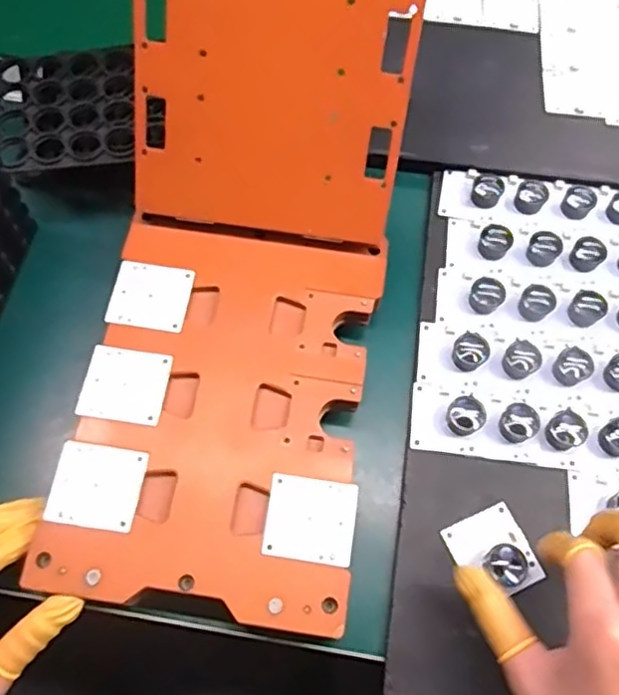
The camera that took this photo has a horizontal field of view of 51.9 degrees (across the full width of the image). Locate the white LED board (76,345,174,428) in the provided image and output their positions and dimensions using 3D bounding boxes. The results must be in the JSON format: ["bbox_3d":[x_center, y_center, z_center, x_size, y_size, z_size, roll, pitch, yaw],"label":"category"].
[{"bbox_3d":[-0.108,0.022,0.375,0.047,0.004,0.044,8,66,1],"label":"white LED board"}]

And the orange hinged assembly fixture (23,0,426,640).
[{"bbox_3d":[-0.034,-0.074,0.366,0.158,0.099,0.412,8,94,2],"label":"orange hinged assembly fixture"}]

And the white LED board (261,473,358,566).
[{"bbox_3d":[0.001,0.094,0.348,0.048,0.004,0.044,8,66,1],"label":"white LED board"}]

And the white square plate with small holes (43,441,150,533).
[{"bbox_3d":[-0.118,0.076,0.351,0.049,0.004,0.045,8,66,1],"label":"white square plate with small holes"}]

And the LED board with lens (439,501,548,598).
[{"bbox_3d":[0.108,0.118,0.366,0.044,0.017,0.048,-23,70,-10],"label":"LED board with lens"}]

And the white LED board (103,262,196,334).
[{"bbox_3d":[-0.099,-0.033,0.399,0.047,0.004,0.044,10,68,2],"label":"white LED board"}]

